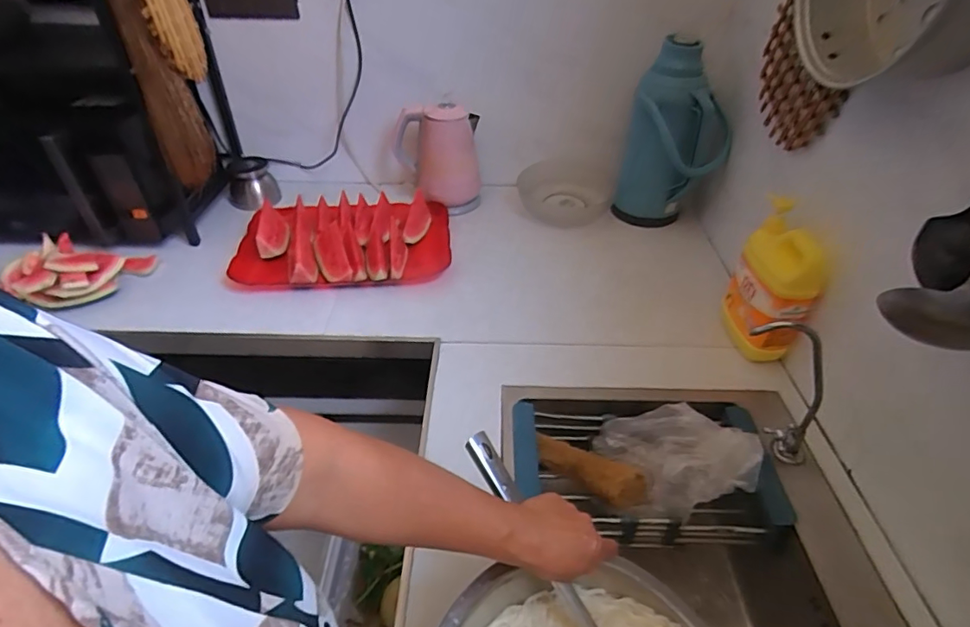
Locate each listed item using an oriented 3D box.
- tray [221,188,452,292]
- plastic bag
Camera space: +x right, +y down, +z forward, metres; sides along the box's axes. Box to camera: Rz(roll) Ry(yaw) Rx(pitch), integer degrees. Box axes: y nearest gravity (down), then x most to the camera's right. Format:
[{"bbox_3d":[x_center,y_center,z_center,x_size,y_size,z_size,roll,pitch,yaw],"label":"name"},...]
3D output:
[{"bbox_3d":[-0.303,-0.166,1.111,0.451,0.081,0.283,-3,41,-4],"label":"tray"},{"bbox_3d":[0.263,0.214,0.727,0.205,0.118,0.138,15,43,16],"label":"plastic bag"}]

